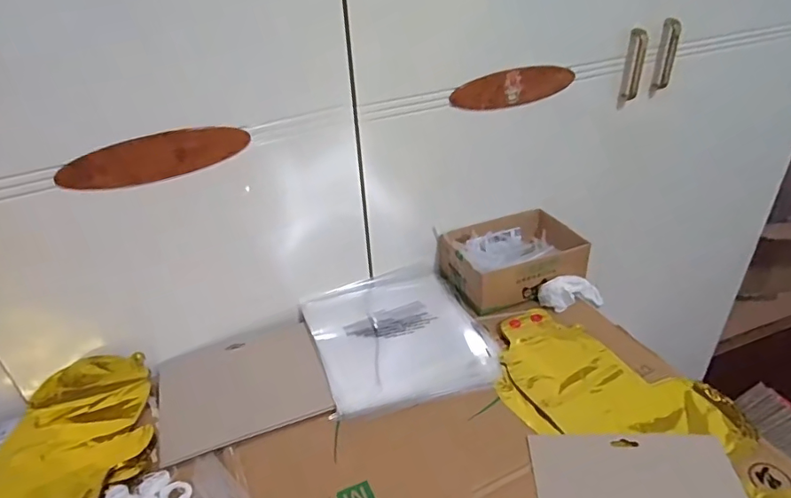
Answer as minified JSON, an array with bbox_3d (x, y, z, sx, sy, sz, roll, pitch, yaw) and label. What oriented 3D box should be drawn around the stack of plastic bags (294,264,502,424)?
[{"bbox_3d":[0.002,0.109,0.693,0.215,0.016,0.242,-12,35,-13],"label":"stack of plastic bags"}]

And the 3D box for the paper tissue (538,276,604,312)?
[{"bbox_3d":[0.258,0.062,0.731,0.106,0.045,0.043,0,31,-26],"label":"paper tissue"}]

